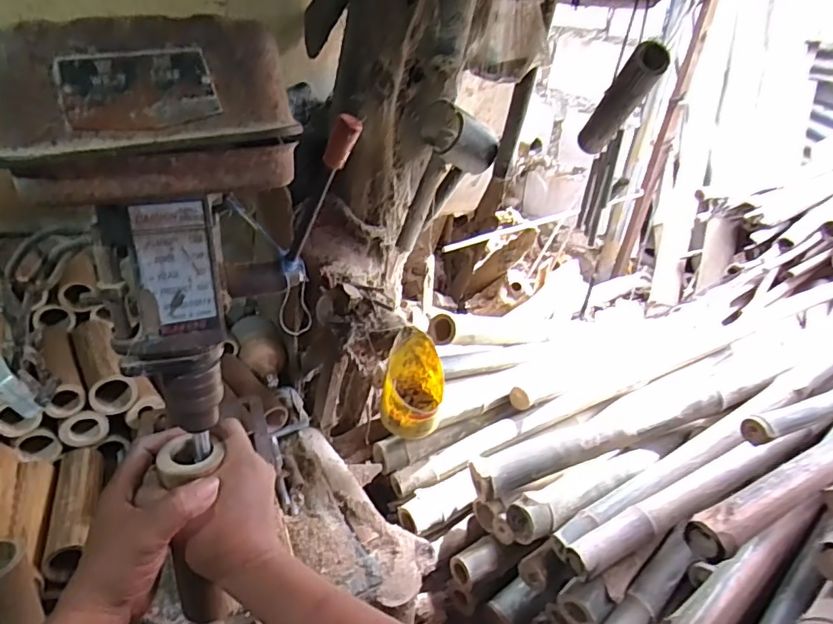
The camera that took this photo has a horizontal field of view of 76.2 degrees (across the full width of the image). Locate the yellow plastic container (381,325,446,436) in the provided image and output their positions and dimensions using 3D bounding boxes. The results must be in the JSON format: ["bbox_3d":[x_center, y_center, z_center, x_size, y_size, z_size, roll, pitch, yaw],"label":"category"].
[{"bbox_3d":[-0.004,0.108,0.799,0.085,0.137,0.097,11,28,8],"label":"yellow plastic container"}]

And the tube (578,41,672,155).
[{"bbox_3d":[0.233,-0.238,0.619,0.033,0.166,0.036,3,71,-7],"label":"tube"}]

